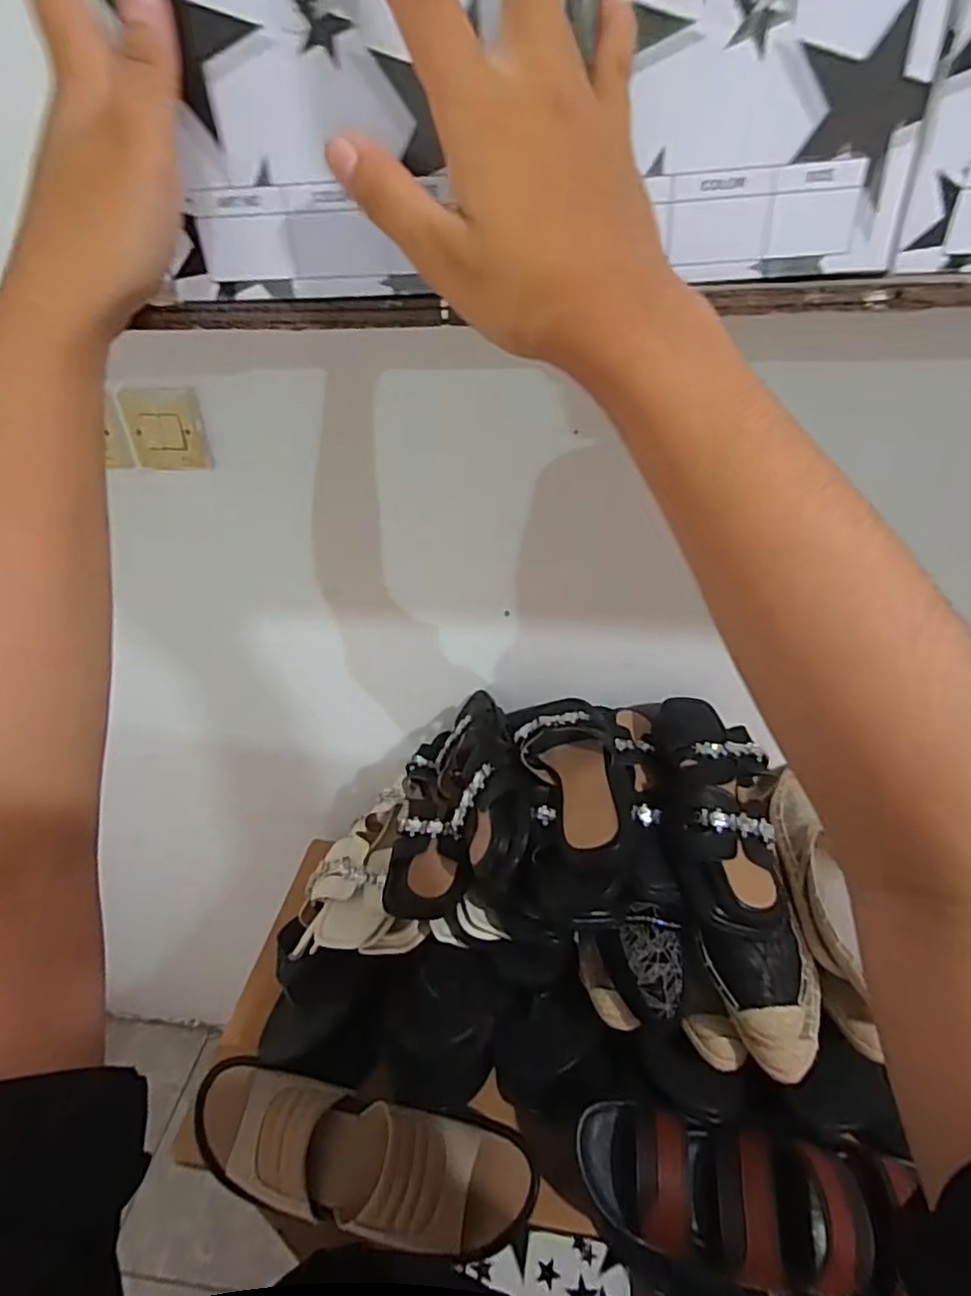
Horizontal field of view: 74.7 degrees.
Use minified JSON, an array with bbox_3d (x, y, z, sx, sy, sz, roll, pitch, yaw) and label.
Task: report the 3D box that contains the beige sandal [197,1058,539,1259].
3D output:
[{"bbox_3d":[-0.125,0.471,0.592,0.339,0.062,0.110,5,37,10],"label":"beige sandal"}]

